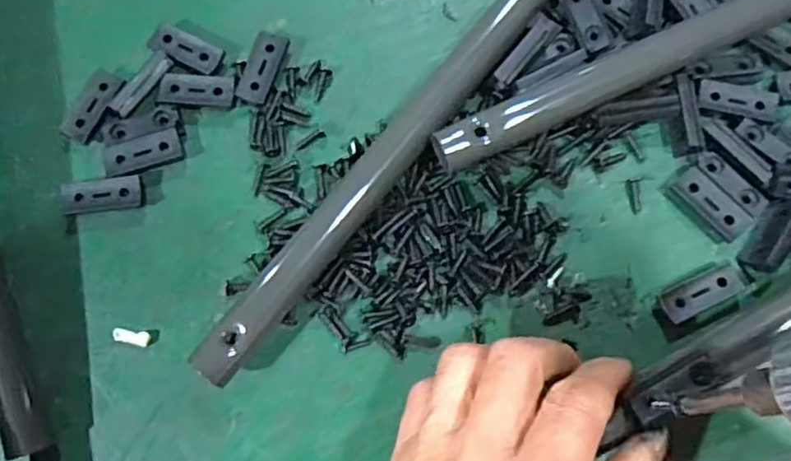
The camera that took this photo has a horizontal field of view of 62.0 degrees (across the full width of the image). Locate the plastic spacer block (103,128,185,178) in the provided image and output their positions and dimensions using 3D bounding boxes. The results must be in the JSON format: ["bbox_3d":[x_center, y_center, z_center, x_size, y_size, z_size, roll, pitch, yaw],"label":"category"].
[{"bbox_3d":[-0.115,-0.035,0.298,0.035,0.004,0.015,-15,78,-2],"label":"plastic spacer block"}]

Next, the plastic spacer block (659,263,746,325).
[{"bbox_3d":[0.129,0.027,0.280,0.034,0.009,0.013,-25,79,-4],"label":"plastic spacer block"}]

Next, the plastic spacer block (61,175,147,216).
[{"bbox_3d":[-0.131,-0.016,0.296,0.036,0.007,0.015,-5,78,0],"label":"plastic spacer block"}]

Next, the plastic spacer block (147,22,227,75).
[{"bbox_3d":[-0.098,-0.085,0.308,0.035,0.004,0.015,25,79,6],"label":"plastic spacer block"}]

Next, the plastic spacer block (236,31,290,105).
[{"bbox_3d":[-0.062,-0.076,0.309,0.016,0.005,0.035,17,79,4],"label":"plastic spacer block"}]

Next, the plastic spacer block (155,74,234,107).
[{"bbox_3d":[-0.092,-0.065,0.303,0.034,0.004,0.015,2,78,1],"label":"plastic spacer block"}]

